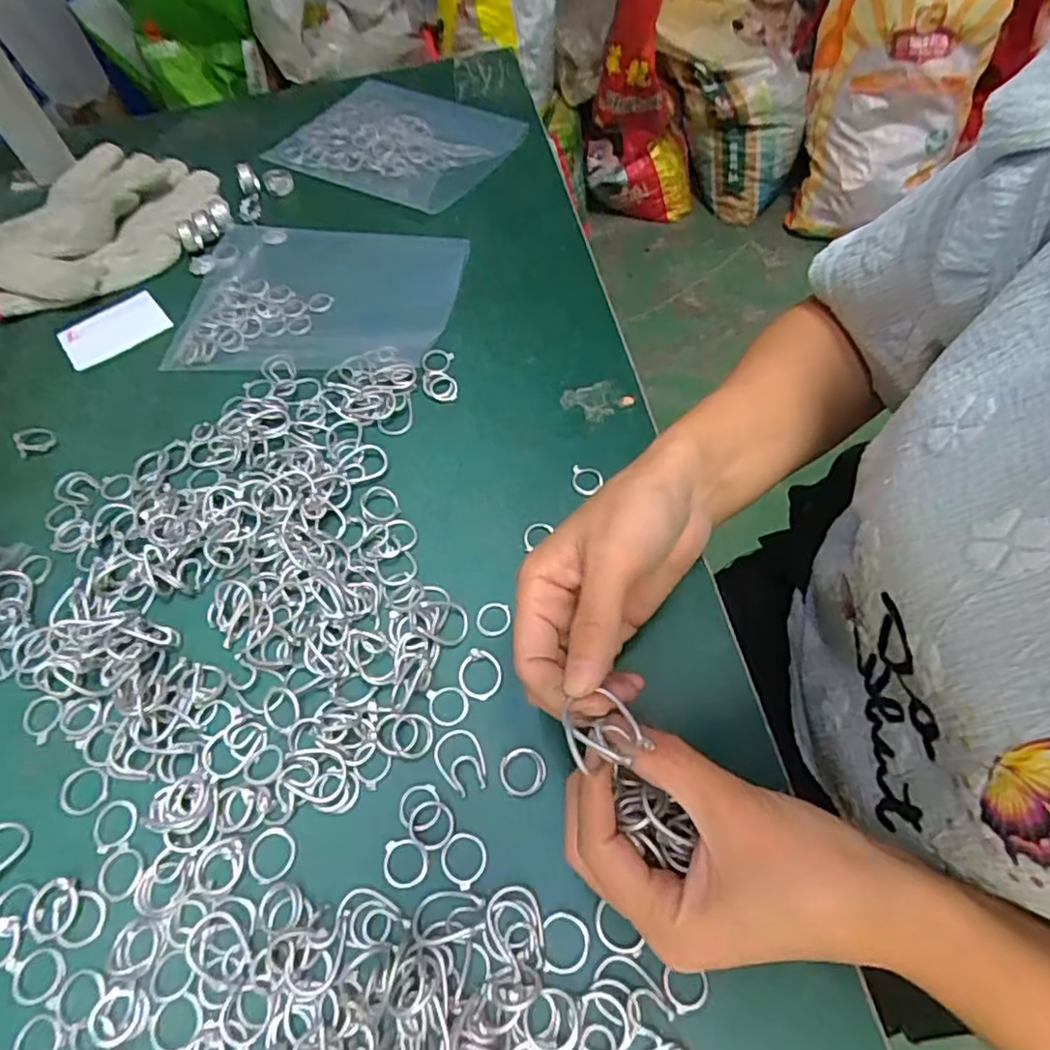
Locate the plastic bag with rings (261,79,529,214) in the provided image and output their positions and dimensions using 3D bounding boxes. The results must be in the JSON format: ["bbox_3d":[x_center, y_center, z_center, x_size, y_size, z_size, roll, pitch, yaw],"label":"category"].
[{"bbox_3d":[-0.112,-0.348,0.572,0.208,0.025,0.143,30,66,20],"label":"plastic bag with rings"}]

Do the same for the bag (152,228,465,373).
[{"bbox_3d":[-0.152,-0.175,0.480,0.200,0.009,0.146,5,60,7],"label":"bag"}]

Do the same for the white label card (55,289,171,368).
[{"bbox_3d":[-0.314,-0.149,0.490,0.074,0.005,0.057,-36,63,-16],"label":"white label card"}]

